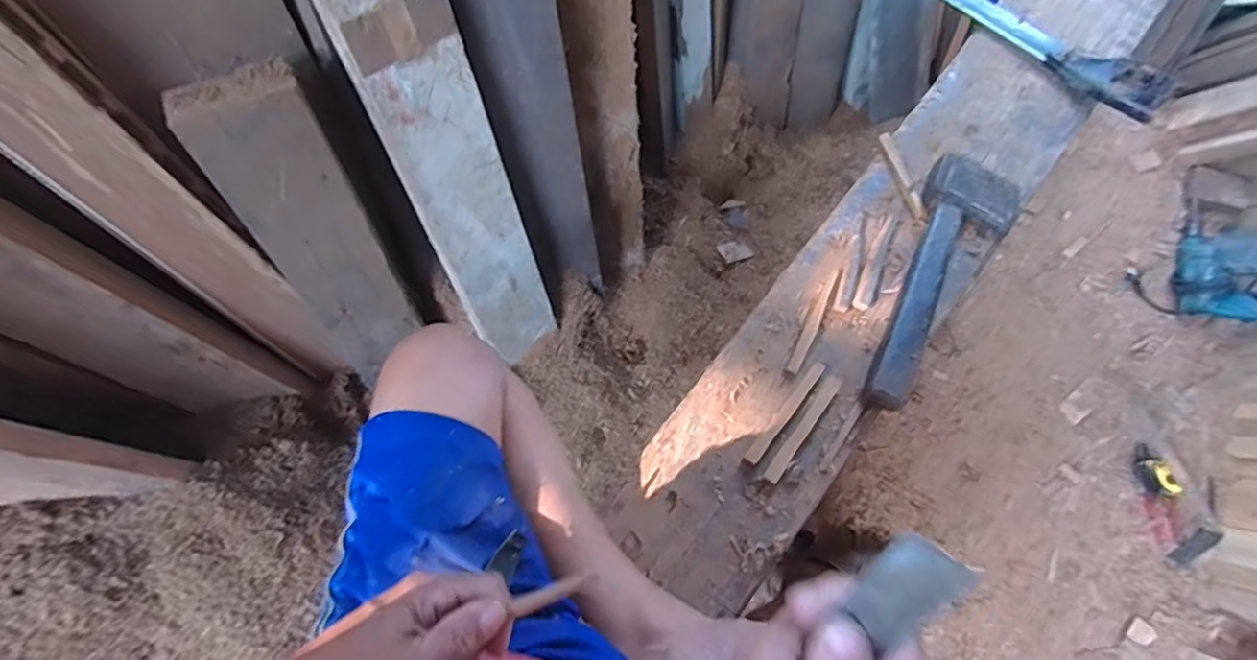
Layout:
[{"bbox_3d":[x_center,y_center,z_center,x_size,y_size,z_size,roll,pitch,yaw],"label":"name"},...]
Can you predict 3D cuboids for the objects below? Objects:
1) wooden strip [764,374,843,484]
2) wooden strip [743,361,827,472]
[{"bbox_3d":[0.191,0.107,0.660,0.017,0.004,0.137,36,77,10],"label":"wooden strip"},{"bbox_3d":[0.173,0.094,0.669,0.016,0.006,0.142,38,77,11],"label":"wooden strip"}]

